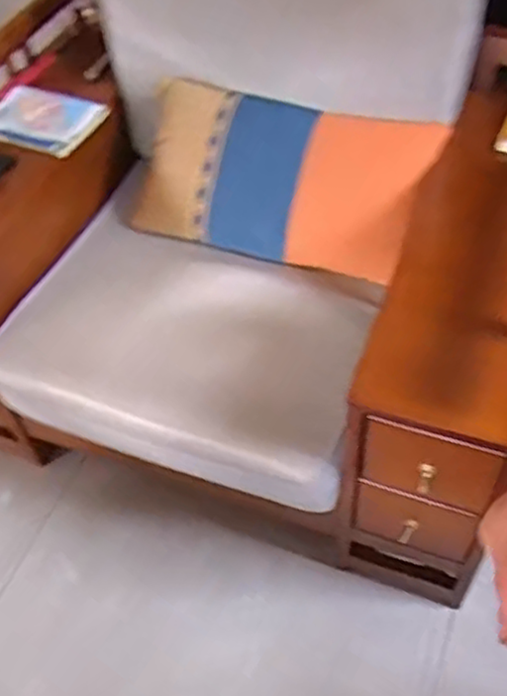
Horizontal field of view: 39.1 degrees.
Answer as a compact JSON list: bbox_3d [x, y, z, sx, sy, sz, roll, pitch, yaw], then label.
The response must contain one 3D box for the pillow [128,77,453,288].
[{"bbox_3d":[0.050,-0.310,1.340,0.525,0.286,0.111,13,15,4],"label":"pillow"}]

